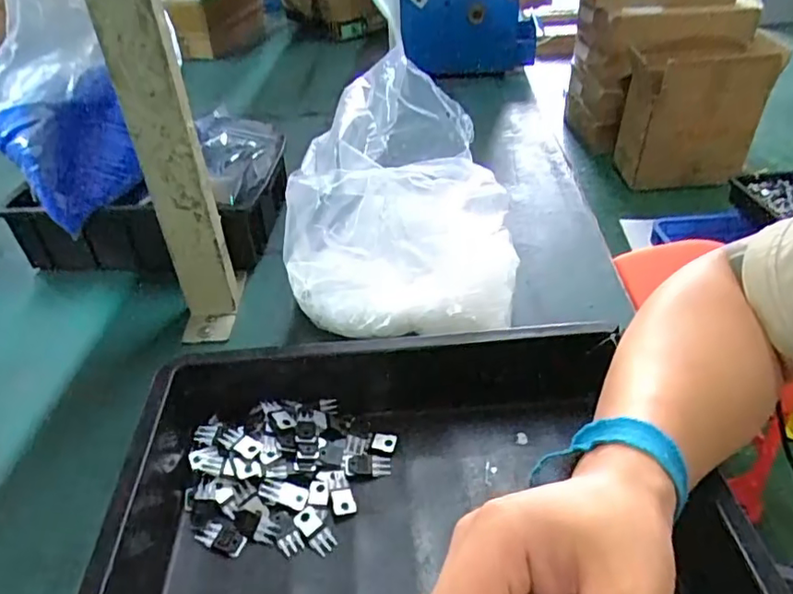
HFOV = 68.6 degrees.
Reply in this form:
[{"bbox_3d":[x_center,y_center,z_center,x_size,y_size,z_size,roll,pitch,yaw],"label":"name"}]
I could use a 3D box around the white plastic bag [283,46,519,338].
[{"bbox_3d":[0.014,-0.072,0.522,0.181,0.209,0.185,4,40,10],"label":"white plastic bag"}]

